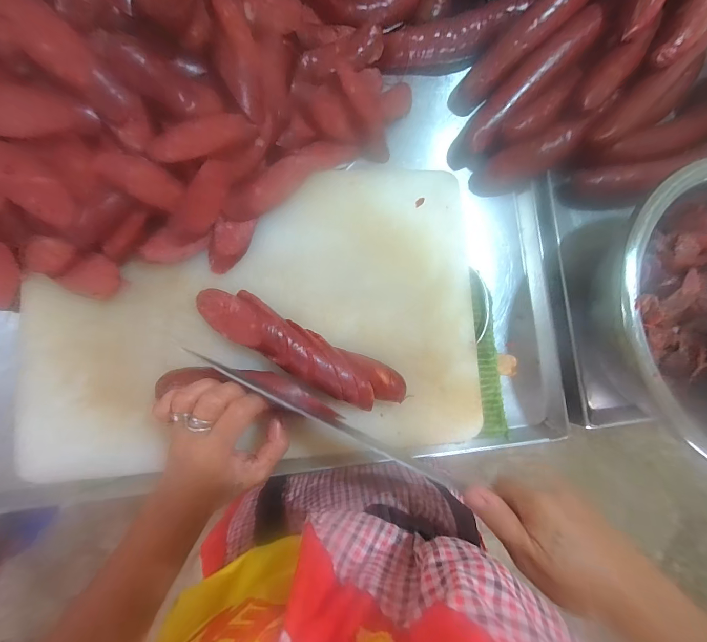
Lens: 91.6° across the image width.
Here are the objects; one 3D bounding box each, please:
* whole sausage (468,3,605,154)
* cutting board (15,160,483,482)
[{"bbox_3d":[0.198,-0.269,0.383,0.043,0.052,0.189,45,82,-2],"label":"whole sausage"},{"bbox_3d":[-0.088,-0.007,0.345,0.434,0.023,0.289,-5,88,-8],"label":"cutting board"}]

